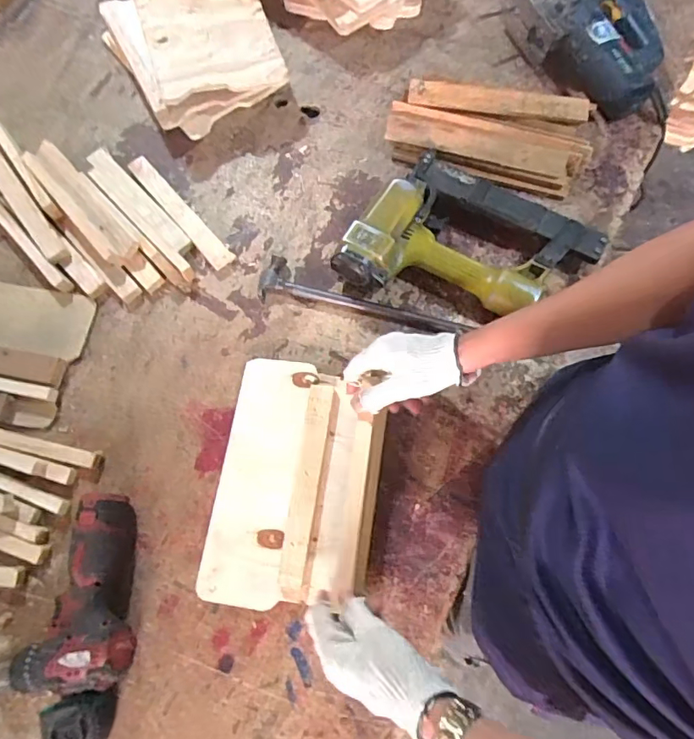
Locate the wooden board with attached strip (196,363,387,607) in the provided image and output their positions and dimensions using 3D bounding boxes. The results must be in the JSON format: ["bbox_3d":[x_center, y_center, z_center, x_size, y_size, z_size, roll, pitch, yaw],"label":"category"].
[{"bbox_3d":[-0.057,0.128,0.588,0.180,0.030,0.276,8,72,5],"label":"wooden board with attached strip"}]

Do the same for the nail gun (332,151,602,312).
[{"bbox_3d":[0.158,-0.159,0.662,0.278,0.069,0.239,34,76,12],"label":"nail gun"}]

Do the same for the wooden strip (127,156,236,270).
[{"bbox_3d":[-0.243,-0.229,0.737,0.032,0.014,0.230,-40,75,-10],"label":"wooden strip"}]

